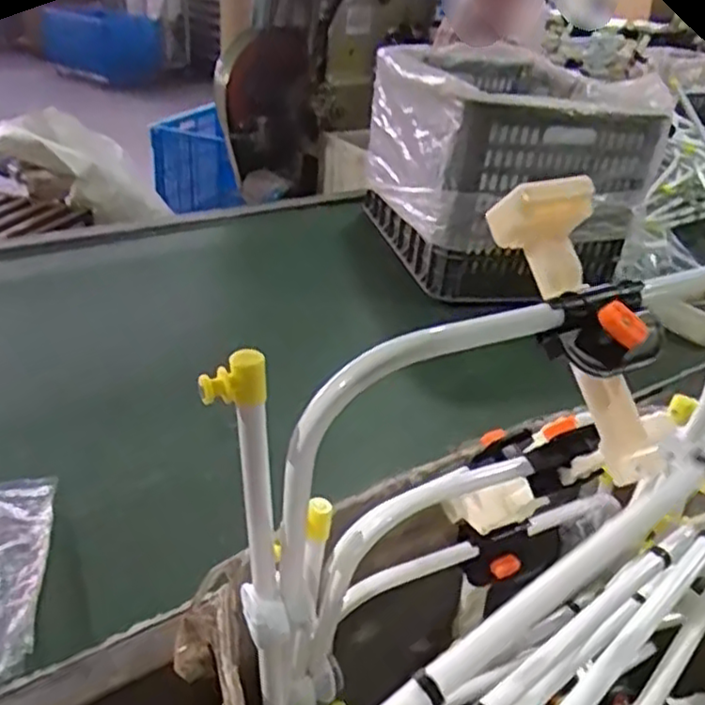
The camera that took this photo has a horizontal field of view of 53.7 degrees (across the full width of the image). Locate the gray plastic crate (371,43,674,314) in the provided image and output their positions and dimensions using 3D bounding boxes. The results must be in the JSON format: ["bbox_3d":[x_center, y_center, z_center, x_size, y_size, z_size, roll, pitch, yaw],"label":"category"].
[{"bbox_3d":[0.310,-0.414,1.520,0.471,0.375,0.599,-7,33,-19],"label":"gray plastic crate"}]

